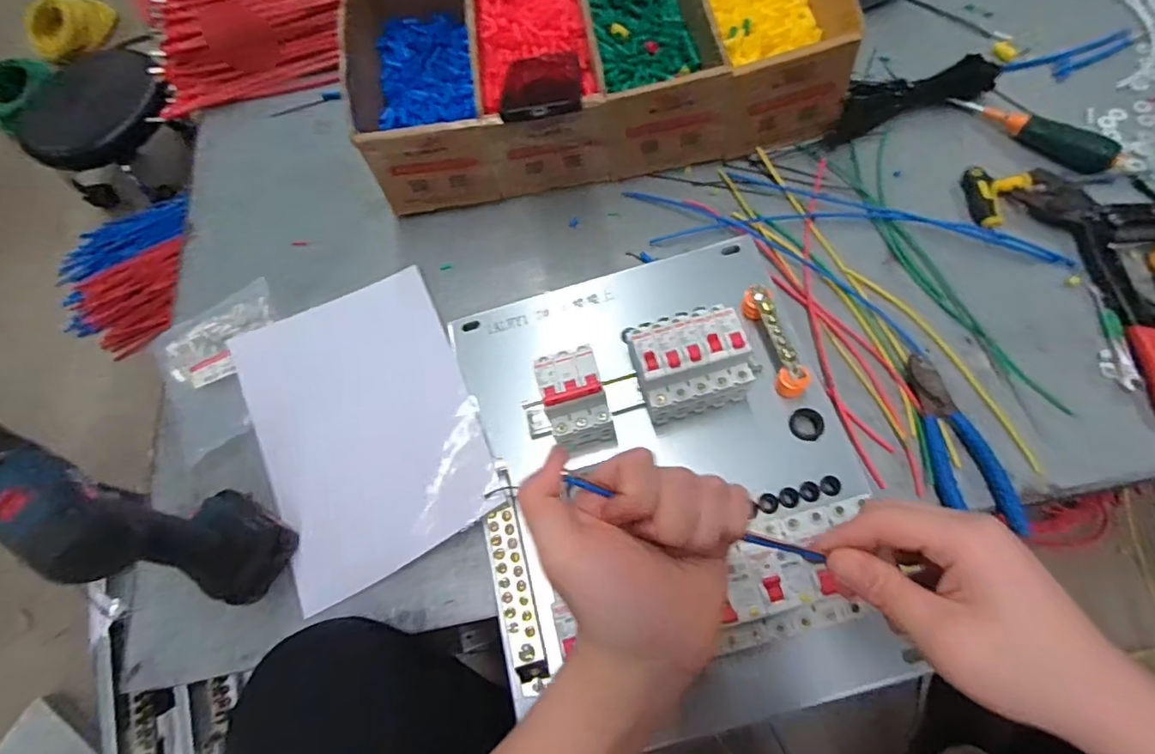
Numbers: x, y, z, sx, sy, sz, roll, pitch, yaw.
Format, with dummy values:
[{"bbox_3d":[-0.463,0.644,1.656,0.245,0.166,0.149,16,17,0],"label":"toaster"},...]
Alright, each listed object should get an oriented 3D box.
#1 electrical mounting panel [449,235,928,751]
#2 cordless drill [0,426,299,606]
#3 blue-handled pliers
[{"bbox_3d":[0.069,0.059,0.456,0.313,0.074,0.400,-15,66,0],"label":"electrical mounting panel"},{"bbox_3d":[-0.326,0.102,0.408,0.166,0.207,0.074,17,68,13],"label":"cordless drill"},{"bbox_3d":[0.322,0.051,0.467,0.055,0.012,0.149,-1,67,6],"label":"blue-handled pliers"}]

